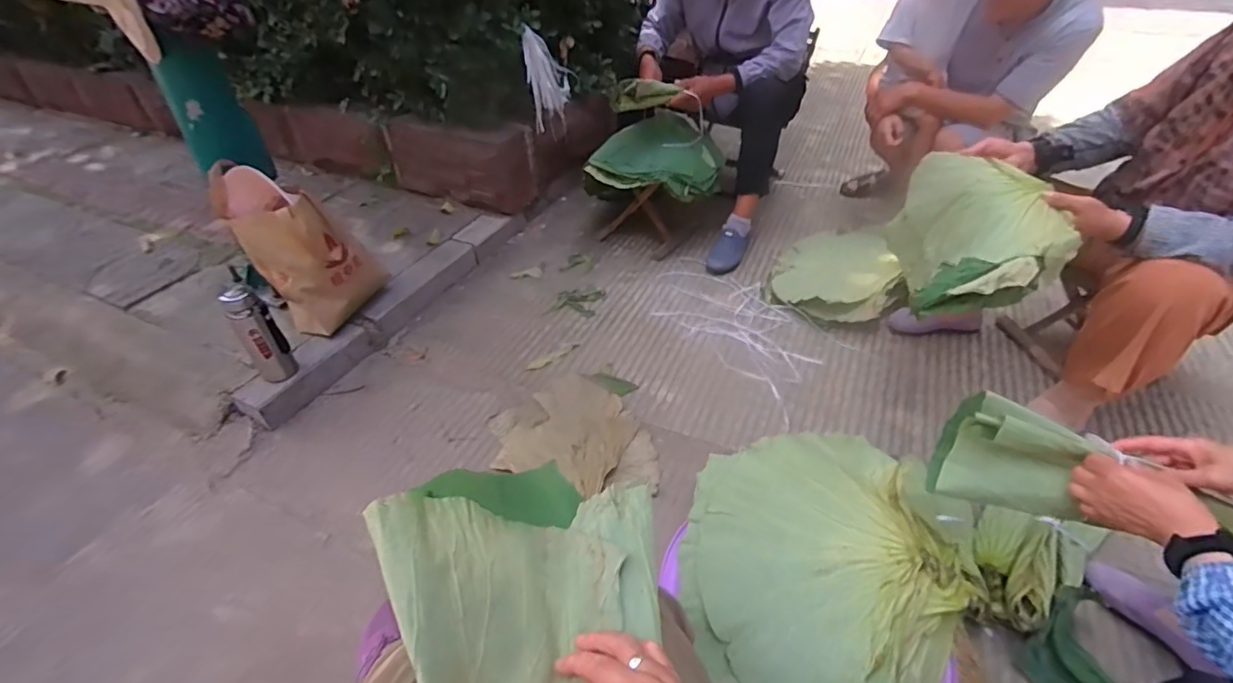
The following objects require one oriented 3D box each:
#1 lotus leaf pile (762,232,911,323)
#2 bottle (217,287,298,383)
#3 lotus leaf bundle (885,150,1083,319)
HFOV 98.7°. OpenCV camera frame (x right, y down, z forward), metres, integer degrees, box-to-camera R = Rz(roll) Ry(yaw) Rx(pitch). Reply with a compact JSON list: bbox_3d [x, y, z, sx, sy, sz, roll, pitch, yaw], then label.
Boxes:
[{"bbox_3d":[0.696,-0.217,1.657,0.379,0.107,0.473,20,47,22],"label":"lotus leaf pile"},{"bbox_3d":[-0.850,-0.010,1.266,0.084,0.255,0.070,-32,49,-31],"label":"bottle"},{"bbox_3d":[0.705,-0.192,1.047,0.214,0.220,0.368,10,42,13],"label":"lotus leaf bundle"}]

